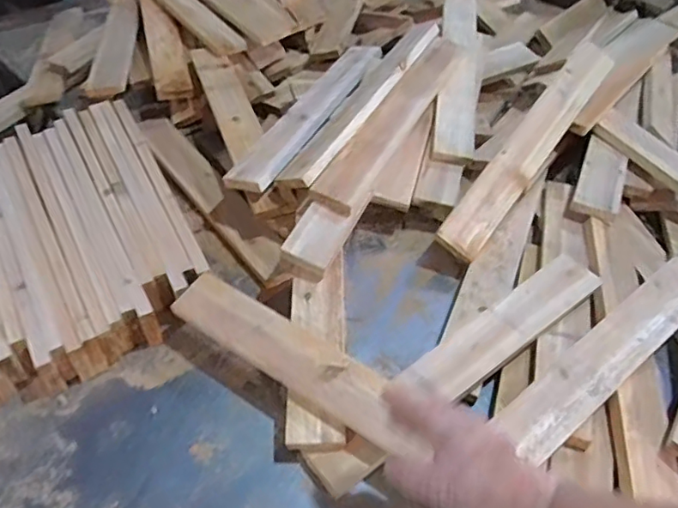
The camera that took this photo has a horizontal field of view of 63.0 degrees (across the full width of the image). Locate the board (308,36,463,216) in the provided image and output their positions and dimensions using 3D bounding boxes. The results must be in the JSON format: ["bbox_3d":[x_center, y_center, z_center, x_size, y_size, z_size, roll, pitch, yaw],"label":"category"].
[{"bbox_3d":[0.107,-0.246,0.962,0.068,0.020,0.523,36,53,-1],"label":"board"}]

